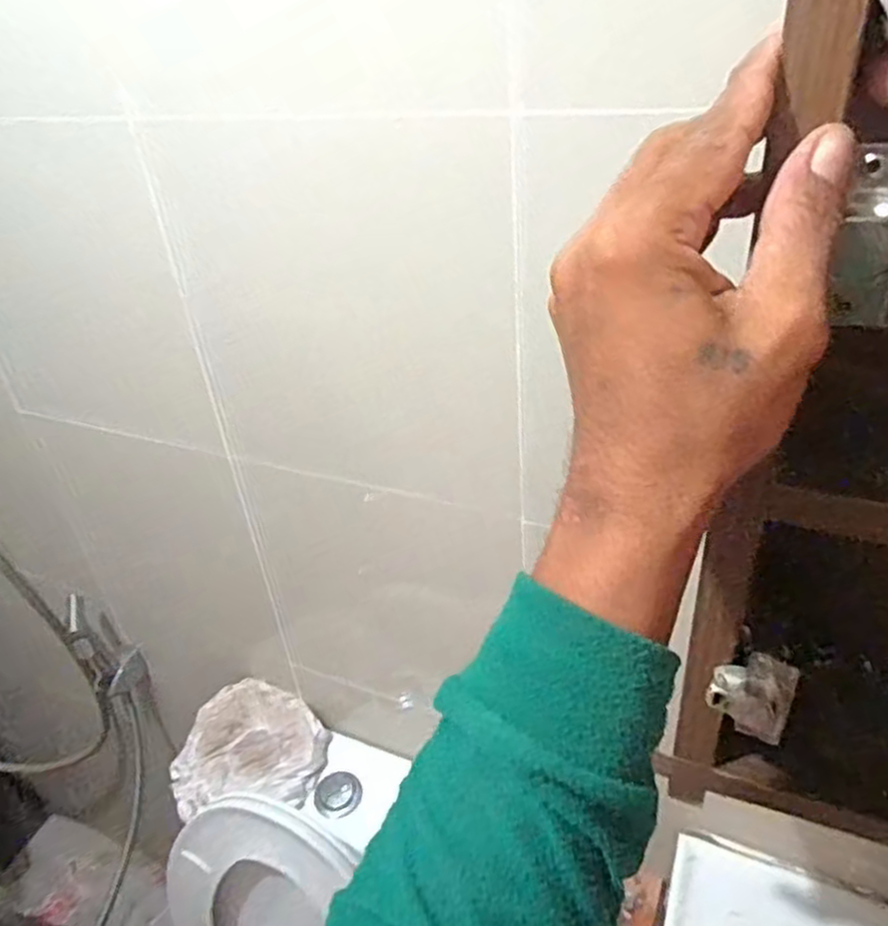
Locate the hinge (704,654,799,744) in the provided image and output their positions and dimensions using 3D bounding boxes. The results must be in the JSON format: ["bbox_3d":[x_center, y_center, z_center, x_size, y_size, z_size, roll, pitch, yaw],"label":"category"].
[{"bbox_3d":[0.159,0.122,0.377,0.039,0.049,0.017,11,37,25],"label":"hinge"}]

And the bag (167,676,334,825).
[{"bbox_3d":[-0.229,0.346,0.875,0.184,0.054,0.164,5,35,16],"label":"bag"}]

